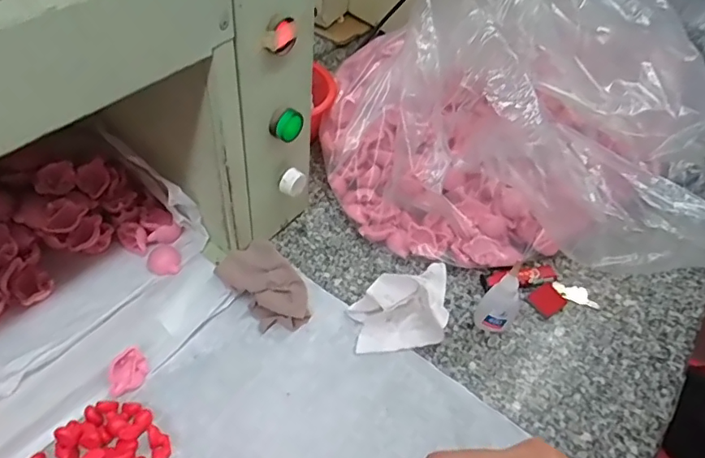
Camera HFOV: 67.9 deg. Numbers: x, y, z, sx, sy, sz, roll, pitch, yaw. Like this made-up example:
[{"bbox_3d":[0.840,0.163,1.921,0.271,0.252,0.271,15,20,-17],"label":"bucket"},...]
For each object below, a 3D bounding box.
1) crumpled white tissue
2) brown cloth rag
[{"bbox_3d":[0.055,0.066,0.473,0.113,0.047,0.065,-22,52,-26],"label":"crumpled white tissue"},{"bbox_3d":[-0.081,0.053,0.475,0.056,0.042,0.087,-28,55,-30],"label":"brown cloth rag"}]

